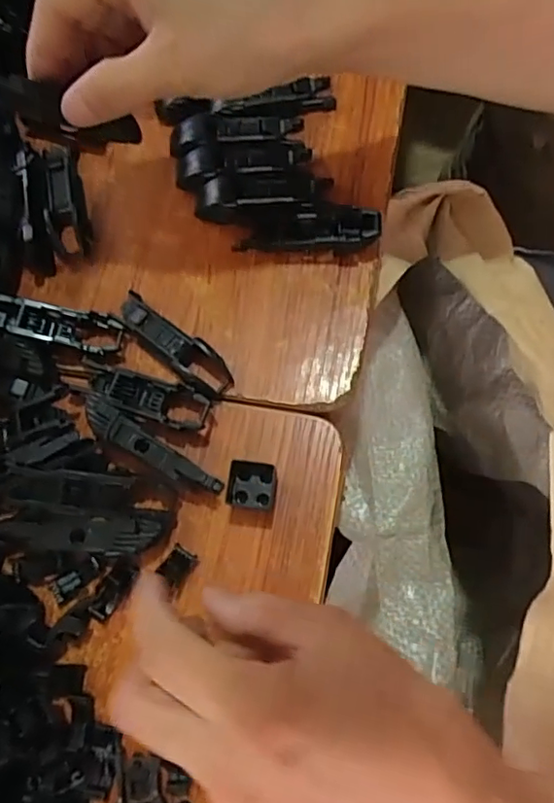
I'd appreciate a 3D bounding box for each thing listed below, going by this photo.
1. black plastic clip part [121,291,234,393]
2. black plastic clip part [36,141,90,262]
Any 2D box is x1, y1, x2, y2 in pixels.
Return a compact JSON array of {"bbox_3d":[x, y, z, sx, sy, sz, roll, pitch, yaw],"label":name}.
[{"bbox_3d":[-0.051,-0.030,0.277,0.070,0.012,0.016,38,80,16],"label":"black plastic clip part"},{"bbox_3d":[-0.114,-0.109,0.308,0.019,0.009,0.067,-16,71,1],"label":"black plastic clip part"}]

